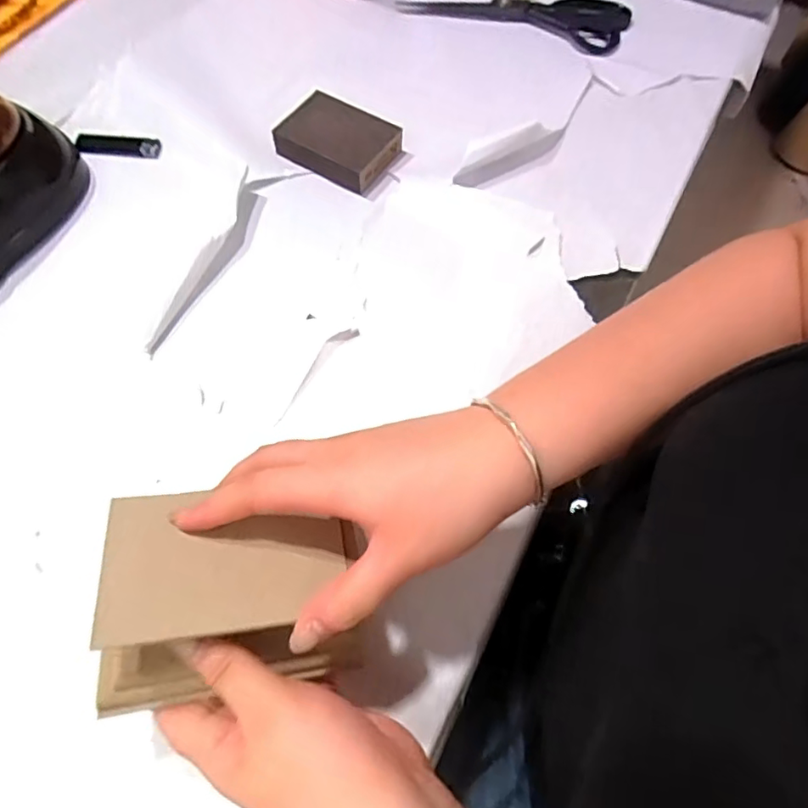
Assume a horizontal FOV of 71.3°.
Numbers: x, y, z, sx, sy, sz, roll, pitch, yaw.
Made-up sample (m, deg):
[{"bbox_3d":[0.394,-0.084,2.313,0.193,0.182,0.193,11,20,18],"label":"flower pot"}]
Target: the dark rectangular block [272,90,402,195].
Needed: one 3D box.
[{"bbox_3d":[-0.060,-0.244,0.525,0.101,0.029,0.074,29,68,12],"label":"dark rectangular block"}]

